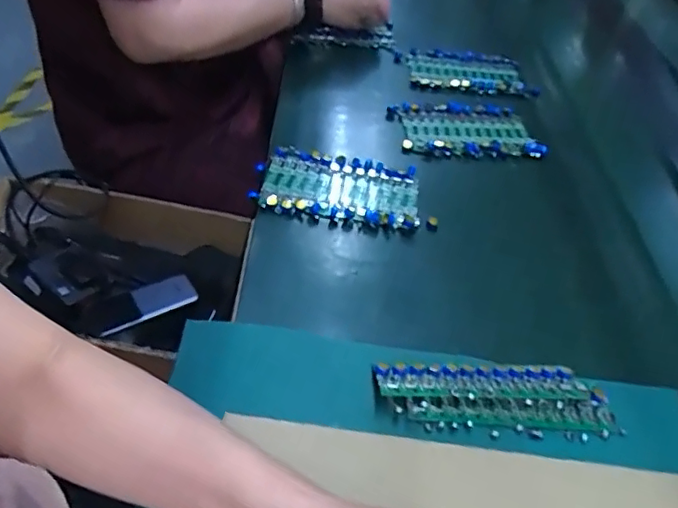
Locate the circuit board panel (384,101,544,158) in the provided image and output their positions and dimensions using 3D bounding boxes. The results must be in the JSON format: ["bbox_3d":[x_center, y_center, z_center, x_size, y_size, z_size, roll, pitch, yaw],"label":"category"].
[{"bbox_3d":[0.155,-0.155,0.723,0.174,0.021,0.107,0,45,-12],"label":"circuit board panel"}]

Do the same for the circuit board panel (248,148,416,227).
[{"bbox_3d":[0.000,-0.072,0.610,0.166,0.017,0.101,10,44,-2],"label":"circuit board panel"}]

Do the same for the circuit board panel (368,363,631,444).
[{"bbox_3d":[0.121,0.111,0.441,0.182,0.023,0.054,4,45,-8],"label":"circuit board panel"}]

